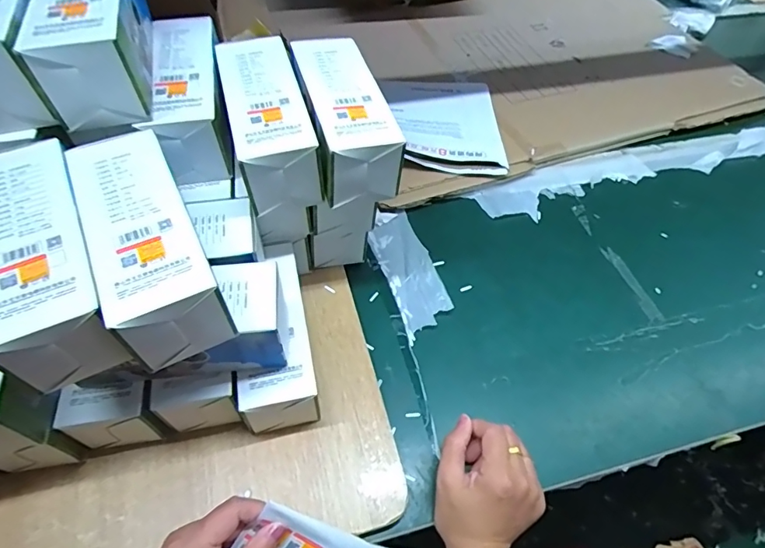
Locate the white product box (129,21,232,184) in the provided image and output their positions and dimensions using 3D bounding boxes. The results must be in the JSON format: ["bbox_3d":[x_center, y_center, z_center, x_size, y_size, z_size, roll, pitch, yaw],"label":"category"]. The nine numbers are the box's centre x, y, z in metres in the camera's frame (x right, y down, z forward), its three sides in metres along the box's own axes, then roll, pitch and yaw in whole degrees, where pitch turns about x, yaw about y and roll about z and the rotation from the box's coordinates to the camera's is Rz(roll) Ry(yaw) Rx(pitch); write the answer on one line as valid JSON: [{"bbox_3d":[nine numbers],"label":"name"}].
[{"bbox_3d":[-0.189,-0.178,0.454,0.062,0.071,0.173,-12,55,-12],"label":"white product box"}]

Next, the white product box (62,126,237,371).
[{"bbox_3d":[-0.178,-0.025,0.348,0.066,0.063,0.172,-22,58,-19],"label":"white product box"}]

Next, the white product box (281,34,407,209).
[{"bbox_3d":[-0.040,-0.156,0.455,0.074,0.062,0.188,-13,55,-13],"label":"white product box"}]

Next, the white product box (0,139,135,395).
[{"bbox_3d":[-0.244,-0.011,0.333,0.065,0.070,0.171,-23,58,-19],"label":"white product box"}]

